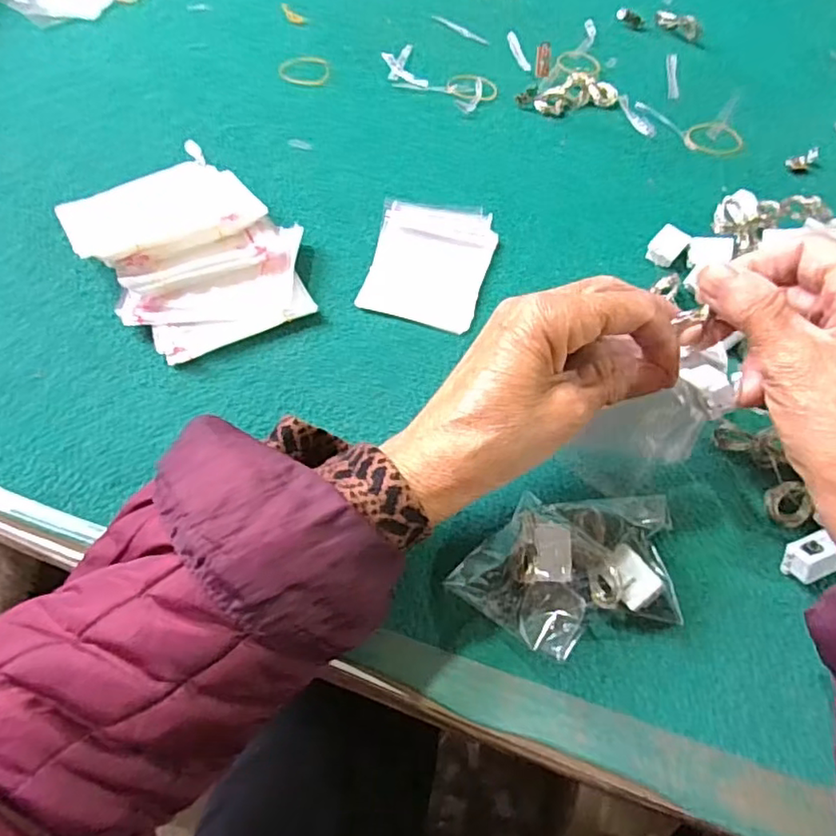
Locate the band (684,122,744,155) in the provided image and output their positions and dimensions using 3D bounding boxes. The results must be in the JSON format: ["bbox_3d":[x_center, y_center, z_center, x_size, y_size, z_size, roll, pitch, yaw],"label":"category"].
[{"bbox_3d":[0.241,-0.229,0.491,0.047,0.005,0.039,3,58,0],"label":"band"}]

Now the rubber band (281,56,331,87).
[{"bbox_3d":[-0.100,-0.308,0.531,0.043,0.004,0.046,-4,59,-5],"label":"rubber band"}]

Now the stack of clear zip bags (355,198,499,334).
[{"bbox_3d":[0.008,-0.108,0.409,0.079,0.005,0.114,14,59,6],"label":"stack of clear zip bags"}]

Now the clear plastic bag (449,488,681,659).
[{"bbox_3d":[0.070,0.069,0.284,0.097,0.030,0.073,9,59,3],"label":"clear plastic bag"}]

